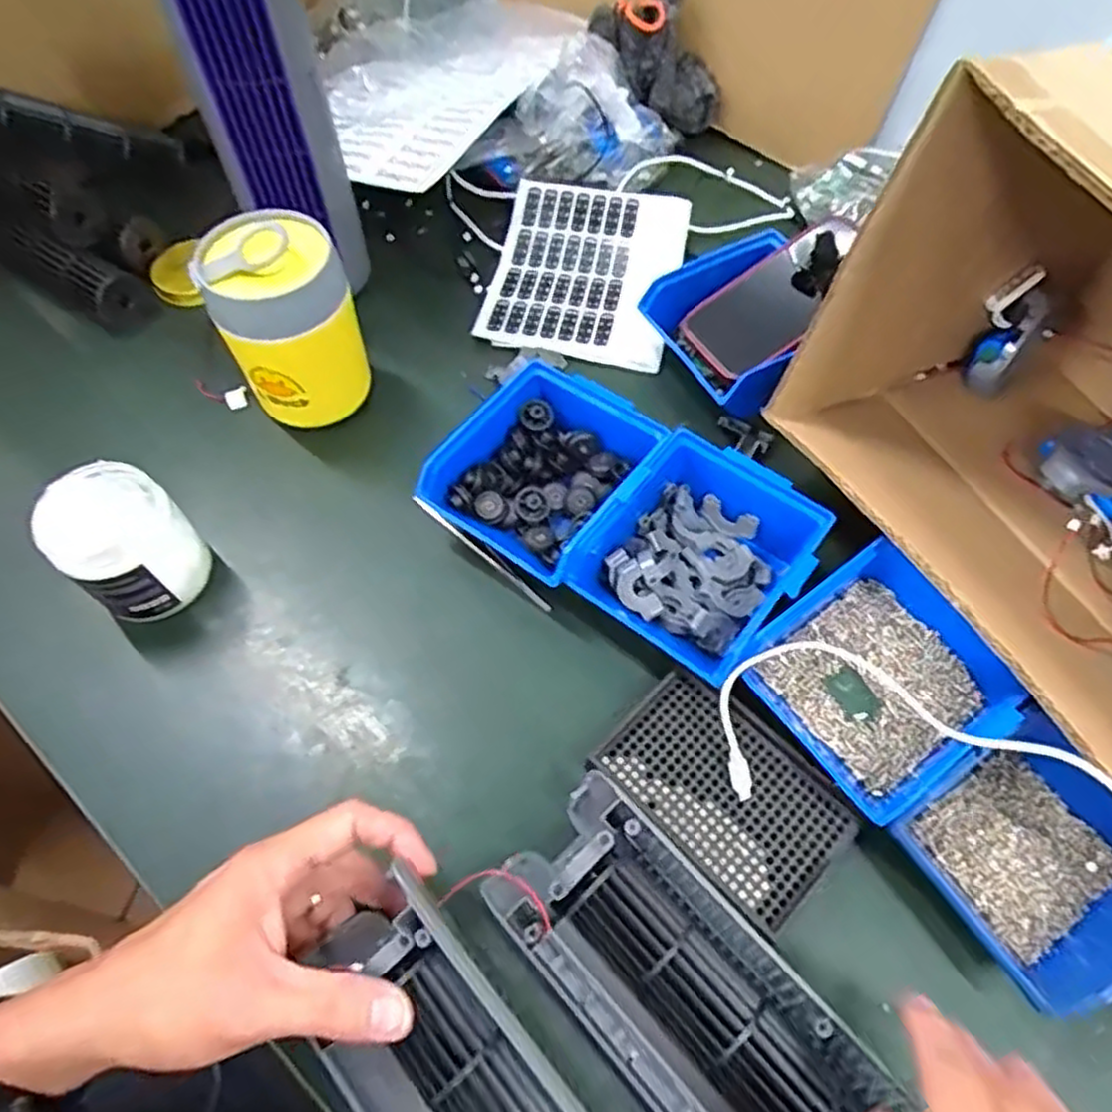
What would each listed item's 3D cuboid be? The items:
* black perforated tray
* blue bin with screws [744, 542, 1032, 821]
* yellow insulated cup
[{"bbox_3d":[0.097,0.134,0.424,0.133,0.014,0.083,41,68,20],"label":"black perforated tray"},{"bbox_3d":[0.191,0.068,0.433,0.132,0.049,0.114,-34,66,-17],"label":"blue bin with screws"},{"bbox_3d":[-0.190,-0.164,0.538,0.088,0.140,0.083,0,61,0],"label":"yellow insulated cup"}]

